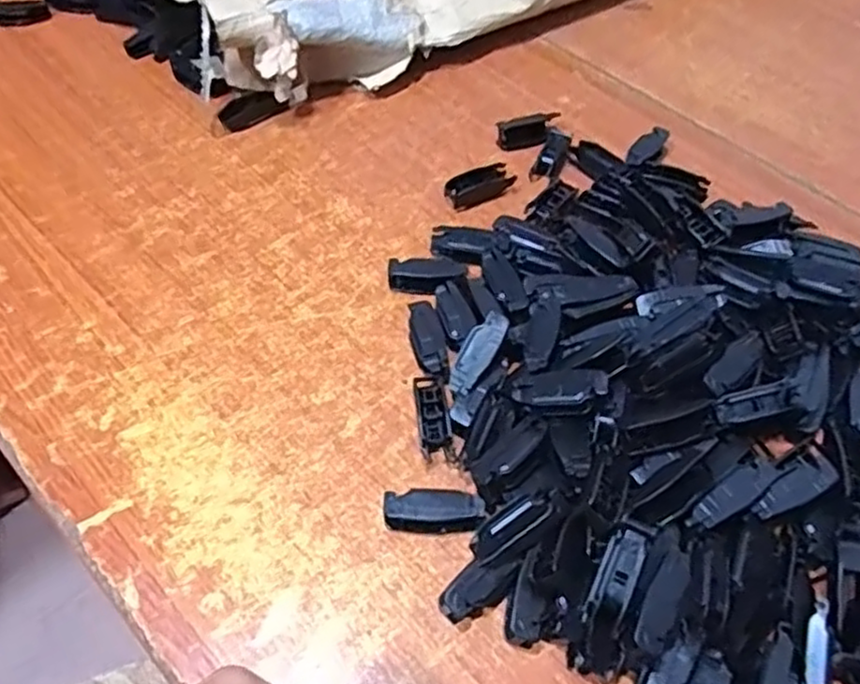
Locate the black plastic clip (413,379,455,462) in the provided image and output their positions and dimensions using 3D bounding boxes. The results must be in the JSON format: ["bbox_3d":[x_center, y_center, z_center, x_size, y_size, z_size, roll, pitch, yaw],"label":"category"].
[{"bbox_3d":[0.001,0.041,0.386,0.016,0.013,0.046,-6,55,-6],"label":"black plastic clip"}]

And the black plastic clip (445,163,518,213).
[{"bbox_3d":[0.034,-0.107,0.491,0.047,0.015,0.021,-26,60,-19],"label":"black plastic clip"}]

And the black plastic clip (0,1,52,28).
[{"bbox_3d":[-0.343,-0.272,0.593,0.054,0.015,0.018,-5,55,-6],"label":"black plastic clip"}]

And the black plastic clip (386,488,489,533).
[{"bbox_3d":[0.002,0.083,0.354,0.049,0.018,0.016,3,55,0],"label":"black plastic clip"}]

